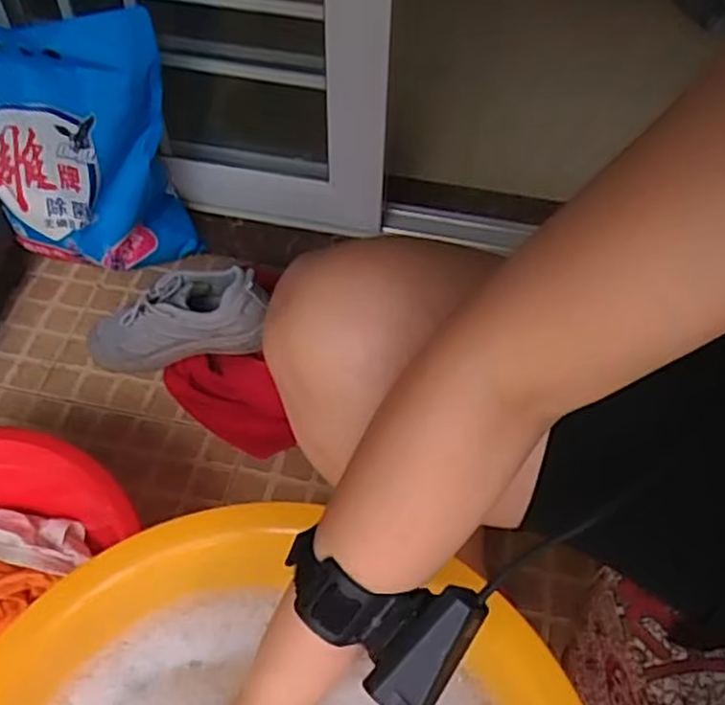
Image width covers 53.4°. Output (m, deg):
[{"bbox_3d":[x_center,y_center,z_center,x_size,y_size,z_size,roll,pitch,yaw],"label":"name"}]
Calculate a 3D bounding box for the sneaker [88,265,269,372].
[{"bbox_3d":[-0.250,-0.041,0.962,0.272,0.106,0.082,-15,52,18],"label":"sneaker"}]

